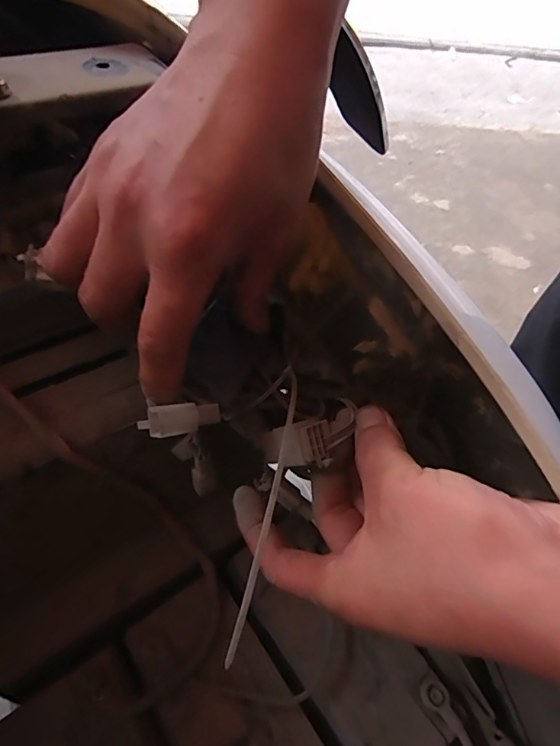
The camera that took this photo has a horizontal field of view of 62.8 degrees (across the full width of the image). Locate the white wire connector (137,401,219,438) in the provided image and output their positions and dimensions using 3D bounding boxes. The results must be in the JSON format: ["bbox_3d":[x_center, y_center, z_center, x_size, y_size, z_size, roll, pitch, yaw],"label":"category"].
[{"bbox_3d":[-0.043,0.020,0.202,0.037,0.009,0.013,-7,50,-35],"label":"white wire connector"}]

